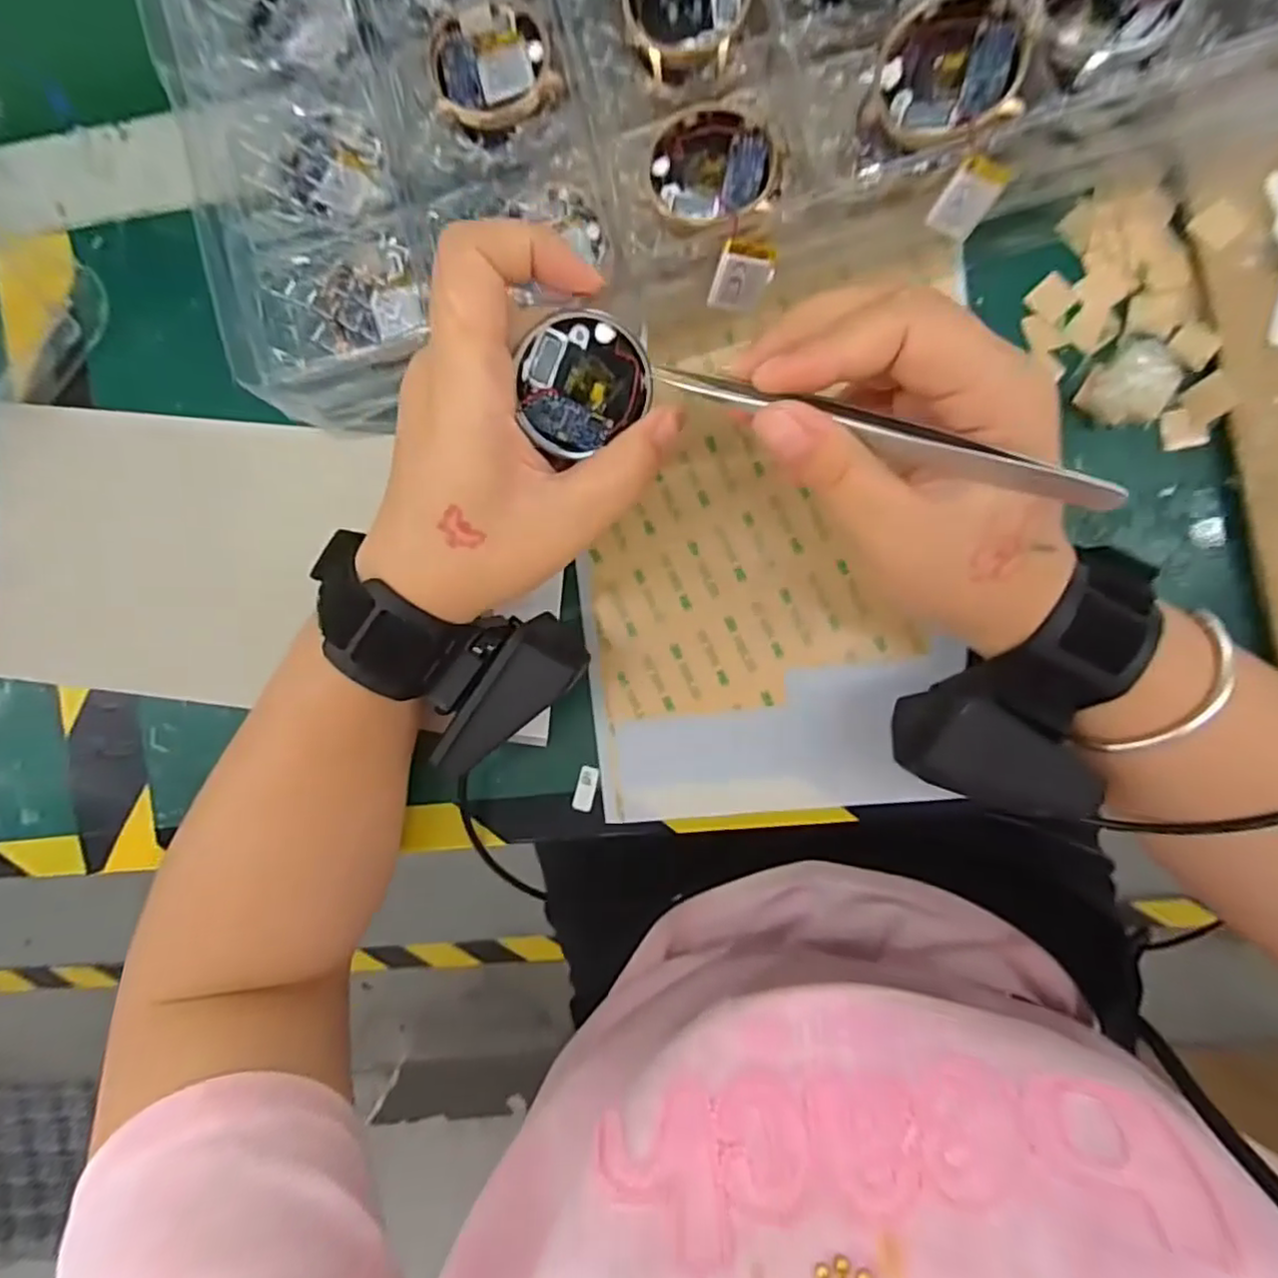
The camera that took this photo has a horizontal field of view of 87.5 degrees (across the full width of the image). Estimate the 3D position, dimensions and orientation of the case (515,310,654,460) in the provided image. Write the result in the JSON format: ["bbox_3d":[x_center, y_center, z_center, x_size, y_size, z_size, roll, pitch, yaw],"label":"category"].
[{"bbox_3d":[-0.018,-0.081,0.208,0.039,0.012,0.037,-38,120,1],"label":"case"}]

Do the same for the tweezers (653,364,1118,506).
[{"bbox_3d":[0.065,-0.057,0.183,0.125,0.011,0.008,19,99,6],"label":"tweezers"}]

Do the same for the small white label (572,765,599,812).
[{"bbox_3d":[-0.024,0.068,0.296,0.009,0.004,0.021,16,94,5],"label":"small white label"}]

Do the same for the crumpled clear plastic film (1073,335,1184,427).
[{"bbox_3d":[0.190,-0.099,0.257,0.028,0.015,0.031,27,95,4],"label":"crumpled clear plastic film"}]

